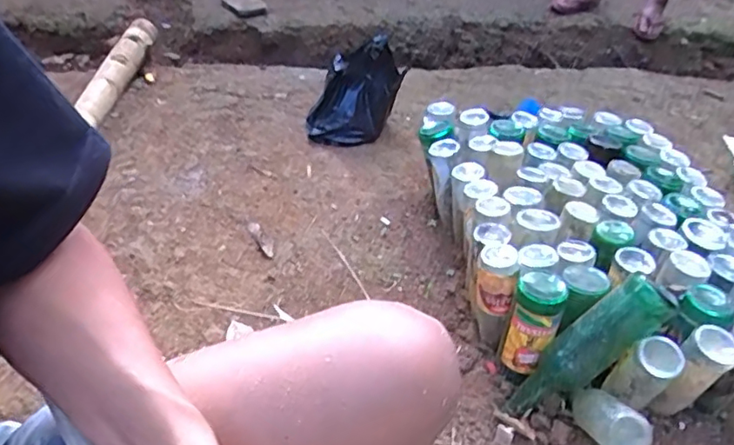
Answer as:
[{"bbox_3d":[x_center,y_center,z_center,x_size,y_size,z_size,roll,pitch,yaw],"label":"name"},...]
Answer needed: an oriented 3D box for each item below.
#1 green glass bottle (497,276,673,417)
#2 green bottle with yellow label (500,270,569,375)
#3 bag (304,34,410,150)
[{"bbox_3d":[0.293,0.177,0.802,0.056,0.257,0.064,24,28,-35],"label":"green glass bottle"},{"bbox_3d":[0.235,0.147,0.834,0.068,0.145,0.054,20,42,18],"label":"green bottle with yellow label"},{"bbox_3d":[-0.030,-0.350,1.521,0.240,0.190,0.261,3,40,-1],"label":"bag"}]

